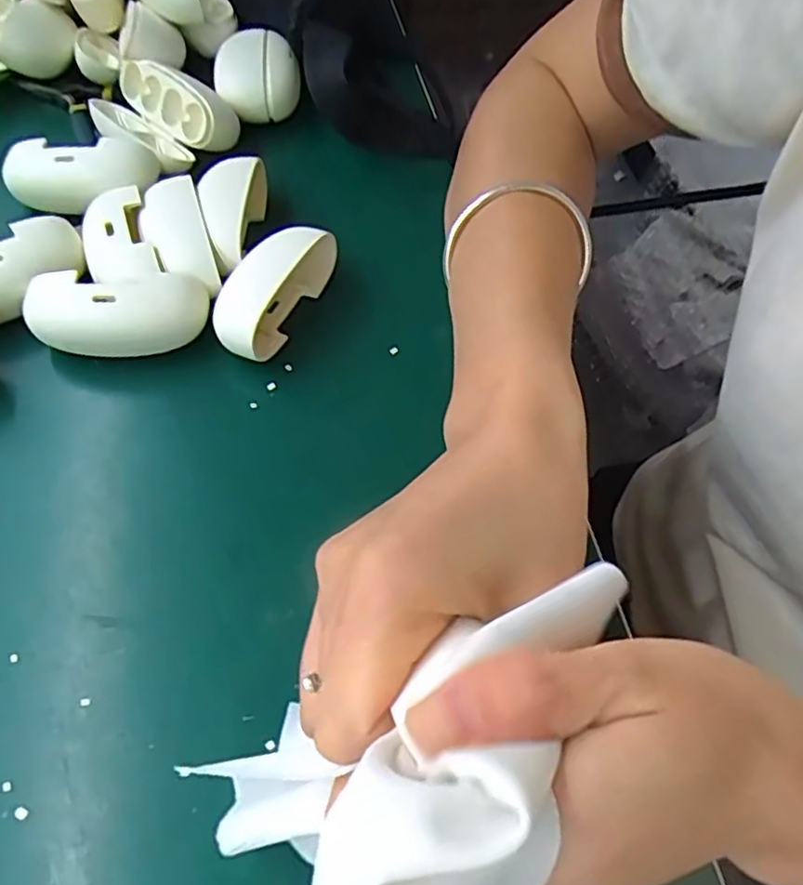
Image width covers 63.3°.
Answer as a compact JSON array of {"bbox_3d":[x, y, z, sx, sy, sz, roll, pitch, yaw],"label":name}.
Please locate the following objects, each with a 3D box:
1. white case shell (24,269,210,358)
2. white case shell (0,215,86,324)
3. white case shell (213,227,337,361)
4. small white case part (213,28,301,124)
[{"bbox_3d":[-0.113,-0.050,0.260,0.067,0.028,0.026,-4,57,-7],"label":"white case shell"},{"bbox_3d":[-0.163,-0.069,0.266,0.067,0.023,0.025,-32,65,-22],"label":"white case shell"},{"bbox_3d":[-0.053,-0.066,0.275,0.028,0.028,0.065,26,59,13],"label":"white case shell"},{"bbox_3d":[-0.080,-0.200,0.354,0.041,0.024,0.055,-19,60,-15],"label":"small white case part"}]

